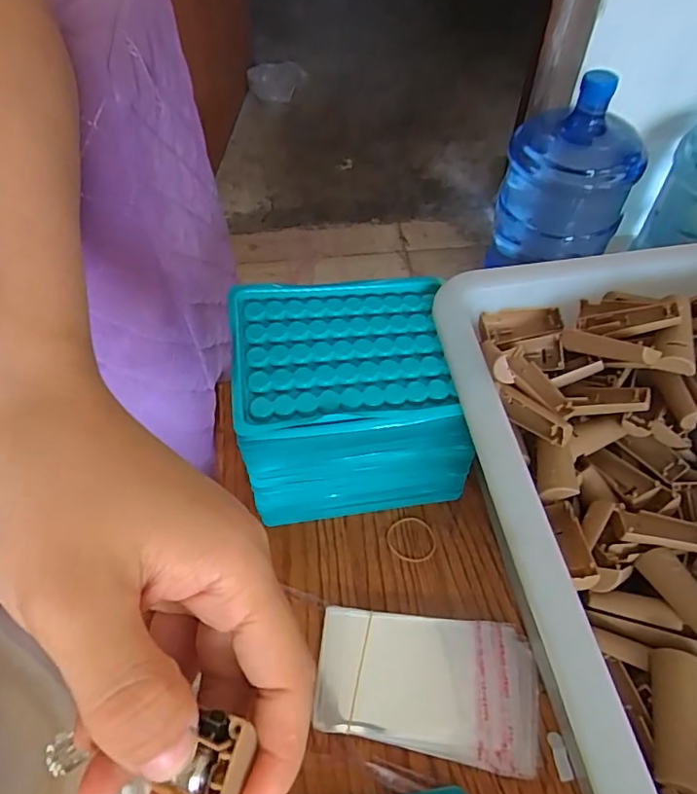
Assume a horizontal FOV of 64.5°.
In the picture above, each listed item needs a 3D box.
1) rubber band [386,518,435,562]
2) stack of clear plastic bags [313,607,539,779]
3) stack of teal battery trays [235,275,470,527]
[{"bbox_3d":[0.040,0.091,0.355,0.031,0.004,0.029,0,54,1],"label":"rubber band"},{"bbox_3d":[0.043,0.158,0.303,0.117,0.007,0.069,4,54,4],"label":"stack of clear plastic bags"},{"bbox_3d":[0.000,0.006,0.334,0.121,0.107,0.097,-7,54,-4],"label":"stack of teal battery trays"}]

